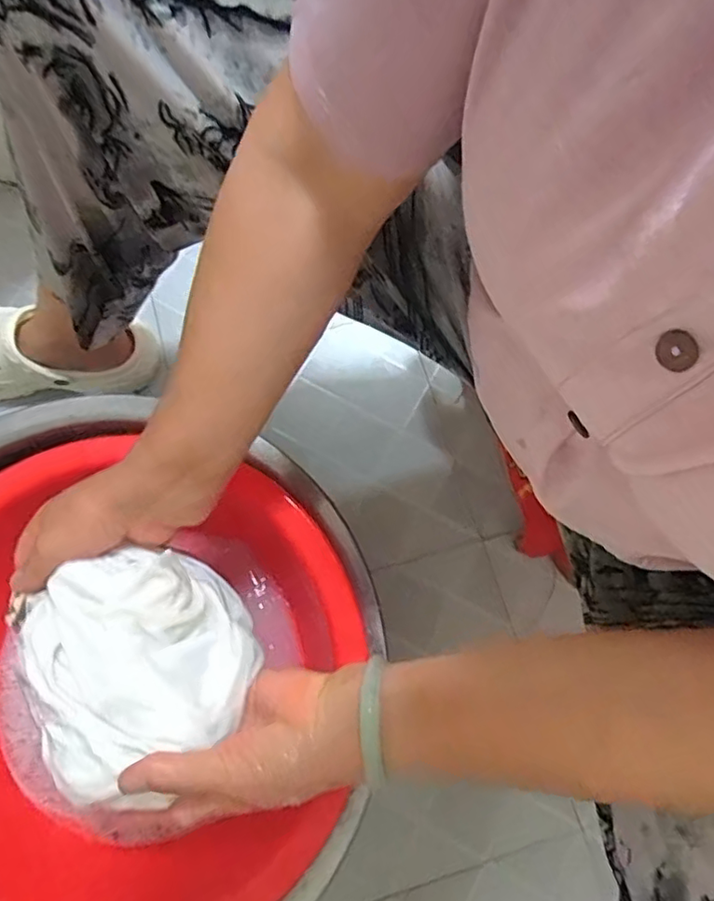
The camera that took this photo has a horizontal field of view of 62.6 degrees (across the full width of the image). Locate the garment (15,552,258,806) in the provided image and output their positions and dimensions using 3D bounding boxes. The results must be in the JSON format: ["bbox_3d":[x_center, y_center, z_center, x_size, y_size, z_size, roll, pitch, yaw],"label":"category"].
[{"bbox_3d":[-0.141,0.132,0.376,0.130,0.062,0.135,1,75,-2],"label":"garment"}]

